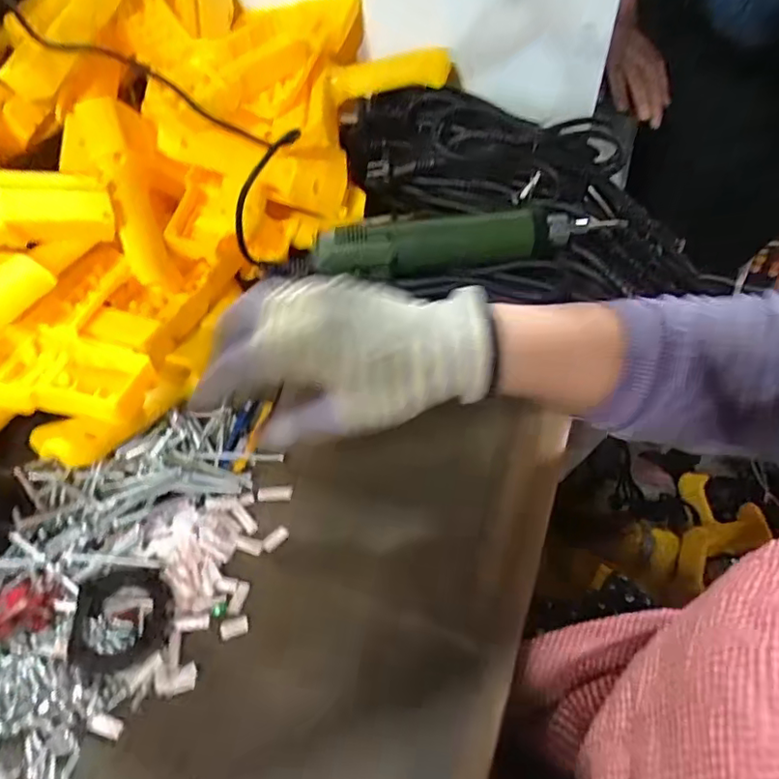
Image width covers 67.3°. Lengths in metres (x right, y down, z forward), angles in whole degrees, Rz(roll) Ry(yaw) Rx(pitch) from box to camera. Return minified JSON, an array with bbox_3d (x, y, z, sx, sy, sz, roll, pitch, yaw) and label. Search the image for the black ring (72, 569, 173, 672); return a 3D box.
[{"bbox_3d":[-0.155,0.132,0.342,0.055,0.014,0.059,1,56,-2],"label":"black ring"}]

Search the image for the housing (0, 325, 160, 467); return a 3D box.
[{"bbox_3d":[-0.229,0.007,0.401,0.139,0.051,0.096,1,50,2],"label":"housing"}]

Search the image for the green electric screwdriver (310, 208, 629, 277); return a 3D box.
[{"bbox_3d":[0.059,-0.122,0.477,0.243,0.036,0.037,-5,50,-4],"label":"green electric screwdriver"}]

